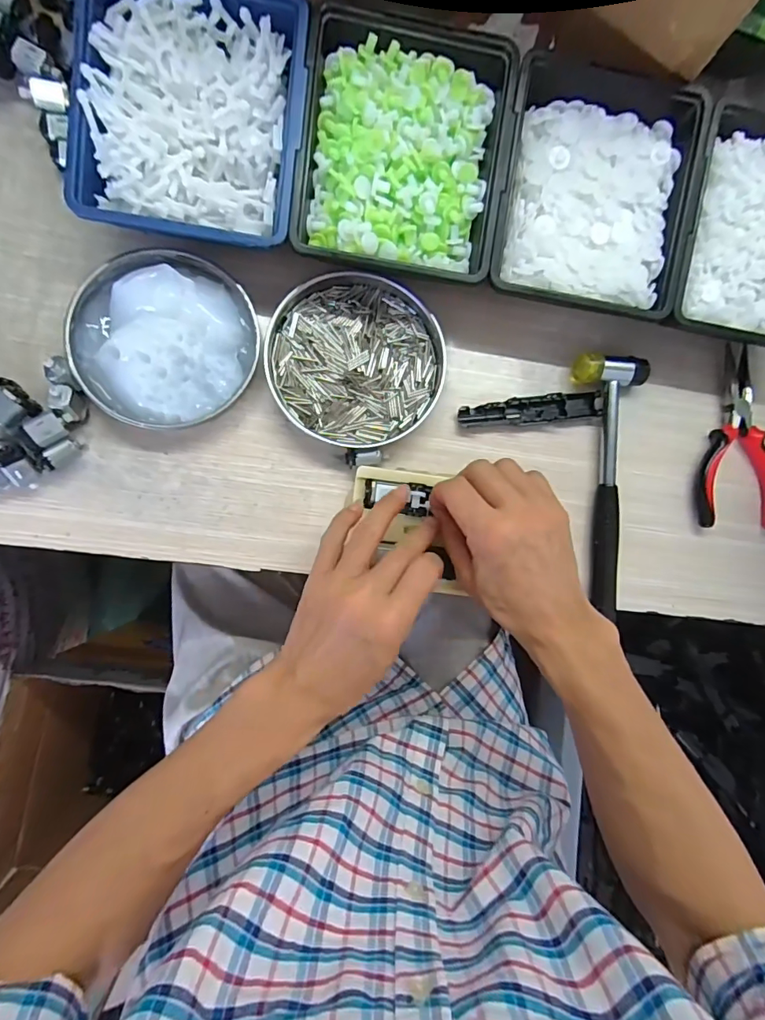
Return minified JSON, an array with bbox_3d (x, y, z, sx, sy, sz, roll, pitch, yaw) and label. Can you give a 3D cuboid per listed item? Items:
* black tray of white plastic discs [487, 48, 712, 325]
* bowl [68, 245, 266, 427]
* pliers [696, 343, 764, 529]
[{"bbox_3d":[0.161,-0.242,0.353,0.142,0.034,0.171,7,86,-7],"label":"black tray of white plastic discs"},{"bbox_3d":[-0.161,-0.126,0.350,0.128,0.031,0.126,0,87,-8],"label":"bowl"},{"bbox_3d":[0.314,-0.062,0.413,0.075,0.017,0.154,6,87,-7],"label":"pliers"}]

